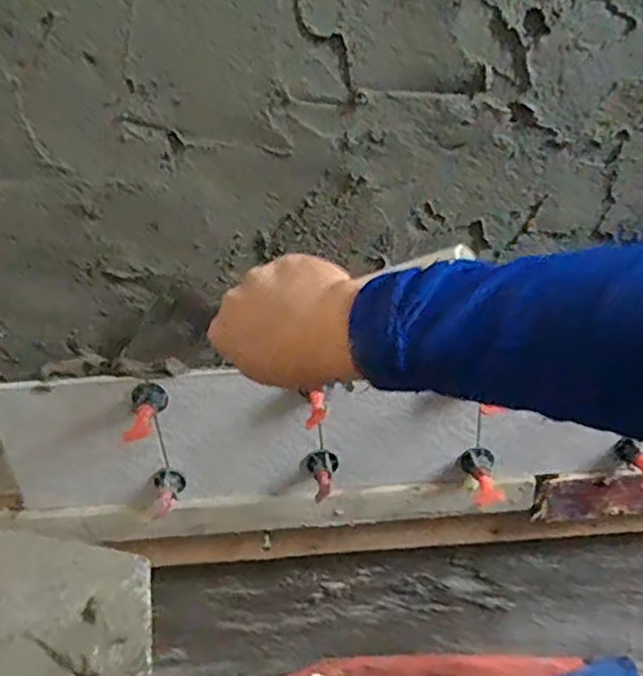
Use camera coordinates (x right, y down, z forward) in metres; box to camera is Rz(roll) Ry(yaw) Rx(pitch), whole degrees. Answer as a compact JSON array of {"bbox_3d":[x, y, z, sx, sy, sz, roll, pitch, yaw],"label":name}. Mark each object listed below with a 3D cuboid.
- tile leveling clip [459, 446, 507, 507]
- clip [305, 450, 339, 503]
[{"bbox_3d":[0.153,0.129,0.619,0.028,0.024,0.056,-7,30,-3],"label":"tile leveling clip"},{"bbox_3d":[0.003,0.129,0.619,0.030,0.028,0.036,-8,30,-6],"label":"clip"}]

